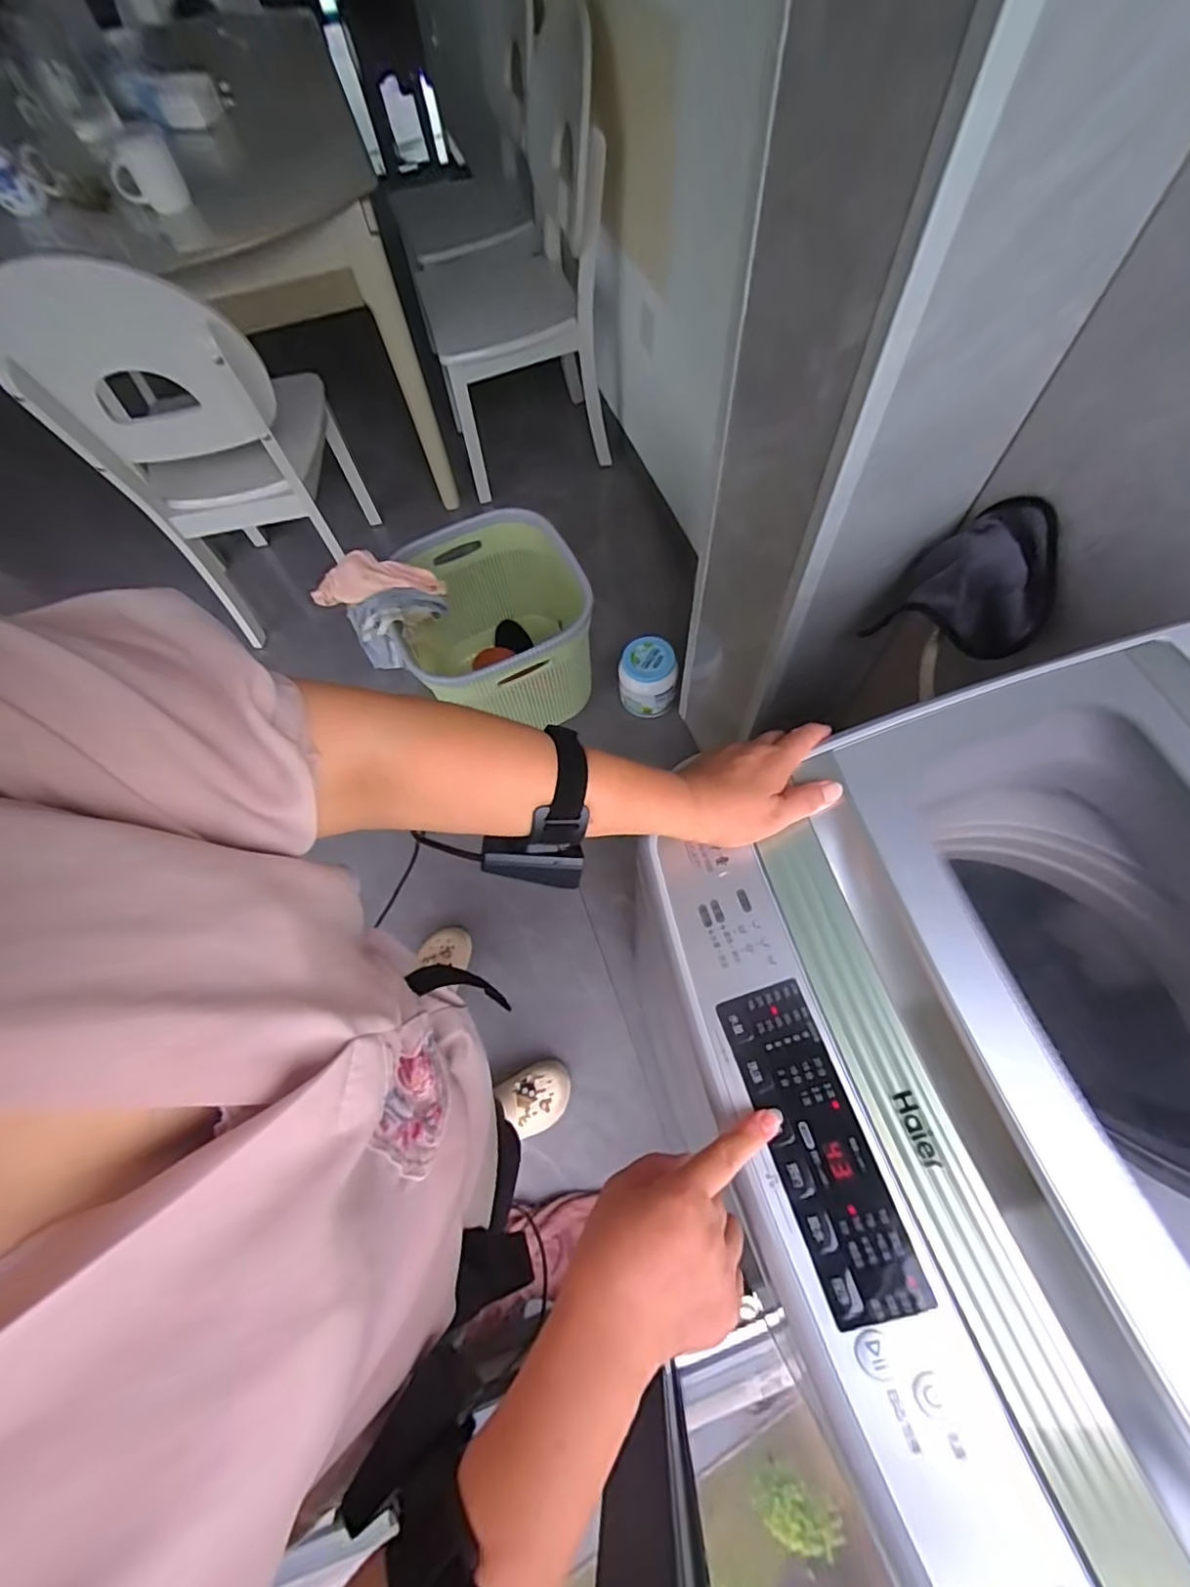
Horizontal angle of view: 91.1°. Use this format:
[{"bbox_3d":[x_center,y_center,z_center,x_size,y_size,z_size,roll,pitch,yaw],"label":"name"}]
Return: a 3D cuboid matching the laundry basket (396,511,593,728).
[{"bbox_3d":[-0.206,-0.361,1.340,0.374,0.361,0.375,-7,66,-1],"label":"laundry basket"}]

